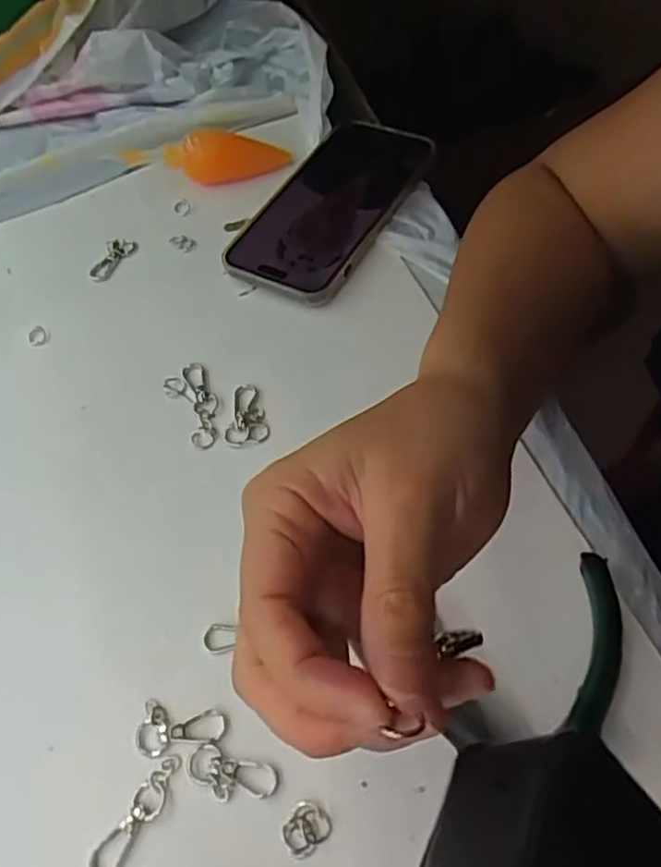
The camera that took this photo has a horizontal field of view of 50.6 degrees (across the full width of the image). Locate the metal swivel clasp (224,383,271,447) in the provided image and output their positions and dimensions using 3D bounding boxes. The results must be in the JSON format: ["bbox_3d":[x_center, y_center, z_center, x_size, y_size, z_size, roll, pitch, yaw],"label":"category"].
[{"bbox_3d":[-0.049,-0.011,0.393,0.024,0.006,0.040,-16,57,0],"label":"metal swivel clasp"}]

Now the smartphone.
[{"bbox_3d":[-0.001,-0.154,0.460,0.086,0.015,0.165,19,63,20],"label":"smartphone"}]

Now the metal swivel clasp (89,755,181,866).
[{"bbox_3d":[-0.081,0.158,0.290,0.014,0.004,0.052,29,67,24],"label":"metal swivel clasp"}]

